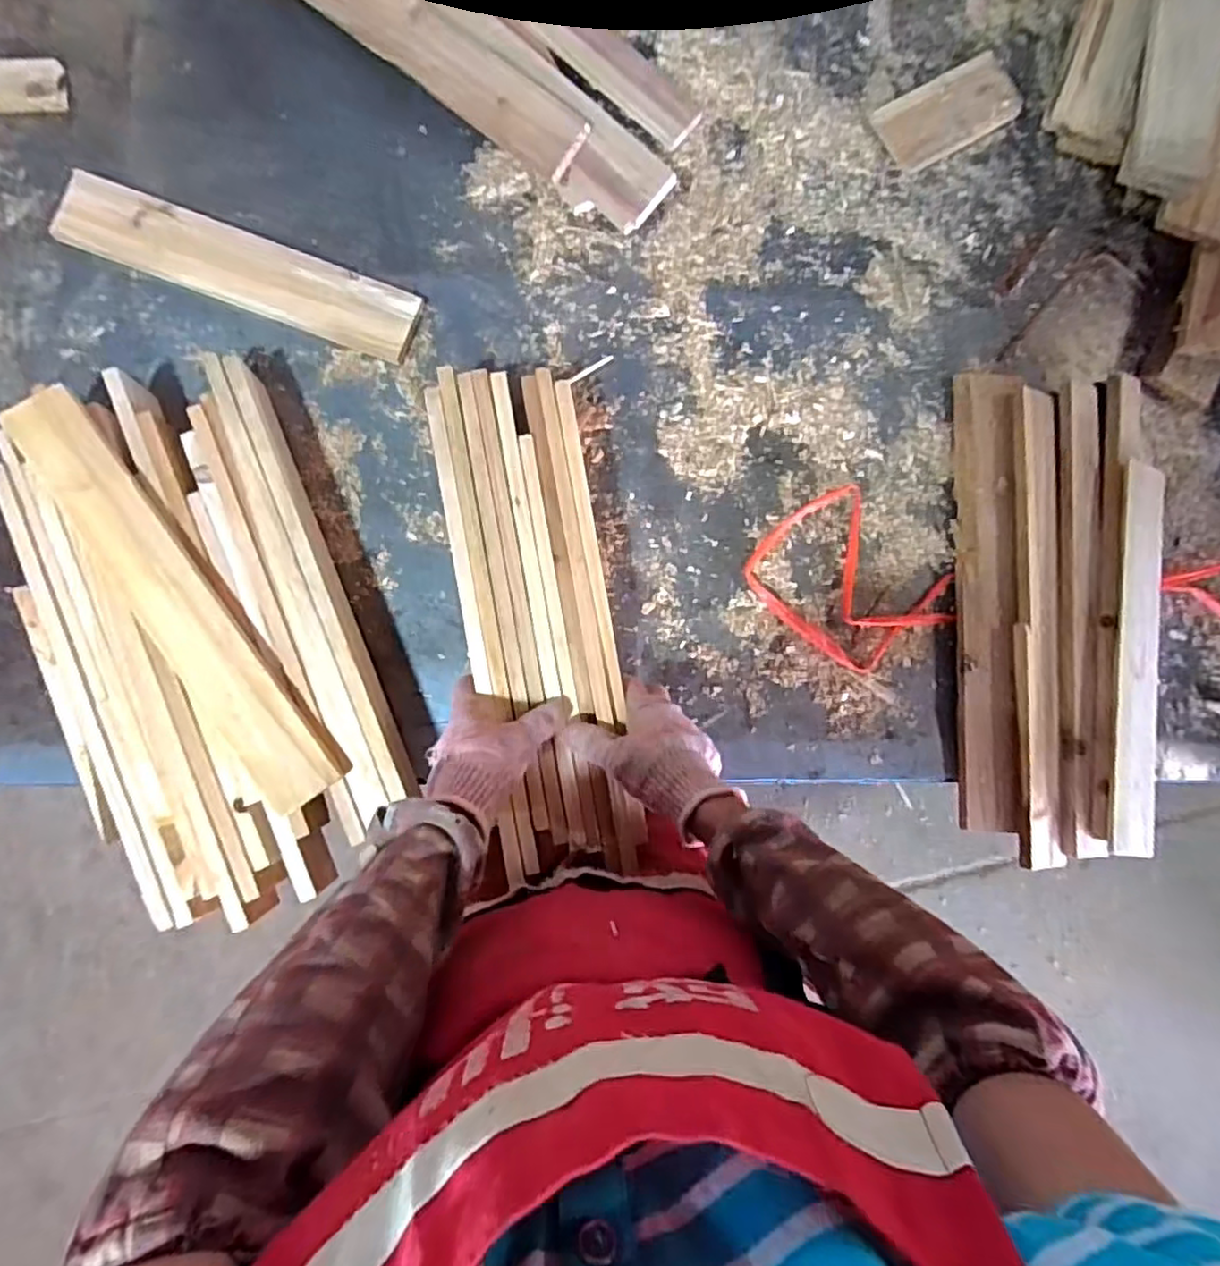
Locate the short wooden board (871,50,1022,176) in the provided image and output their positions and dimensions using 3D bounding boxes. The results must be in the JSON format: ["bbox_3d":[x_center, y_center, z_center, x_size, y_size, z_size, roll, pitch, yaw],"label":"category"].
[{"bbox_3d":[0.379,-0.584,0.722,0.159,0.016,0.085,-32,89,-7],"label":"short wooden board"}]

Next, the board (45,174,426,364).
[{"bbox_3d":[-0.360,-0.360,0.637,0.341,0.022,0.072,18,84,-4],"label":"board"}]

